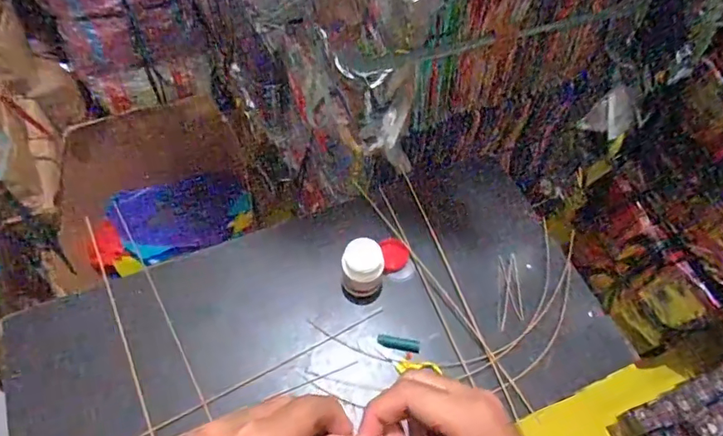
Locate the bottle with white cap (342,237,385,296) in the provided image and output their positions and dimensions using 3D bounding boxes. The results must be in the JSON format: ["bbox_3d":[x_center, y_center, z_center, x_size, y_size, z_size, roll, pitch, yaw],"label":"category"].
[{"bbox_3d":[0.001,0.077,0.705,0.055,0.080,0.065,5,57,1],"label":"bottle with white cap"}]

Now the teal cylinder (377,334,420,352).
[{"bbox_3d":[0.052,0.174,0.696,0.060,0.008,0.018,8,58,2],"label":"teal cylinder"}]

